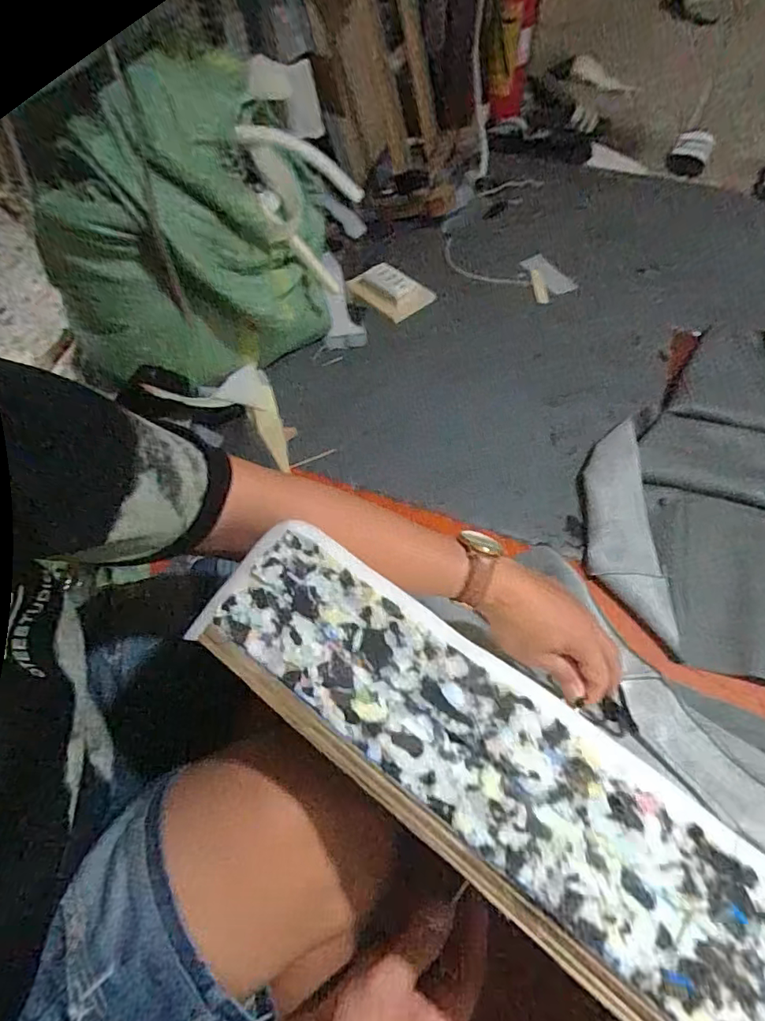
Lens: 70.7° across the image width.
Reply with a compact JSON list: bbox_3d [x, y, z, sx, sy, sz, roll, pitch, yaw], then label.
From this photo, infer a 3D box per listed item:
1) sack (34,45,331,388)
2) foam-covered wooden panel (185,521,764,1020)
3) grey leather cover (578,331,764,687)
[{"bbox_3d":[-0.317,-0.406,0.877,0.395,0.403,0.222,-32,64,-15],"label":"sack"},{"bbox_3d":[0.147,0.199,0.257,0.603,0.026,0.102,34,64,20],"label":"foam-covered wooden panel"},{"bbox_3d":[0.614,-0.075,0.951,0.459,0.056,0.744,19,63,12],"label":"grey leather cover"}]

